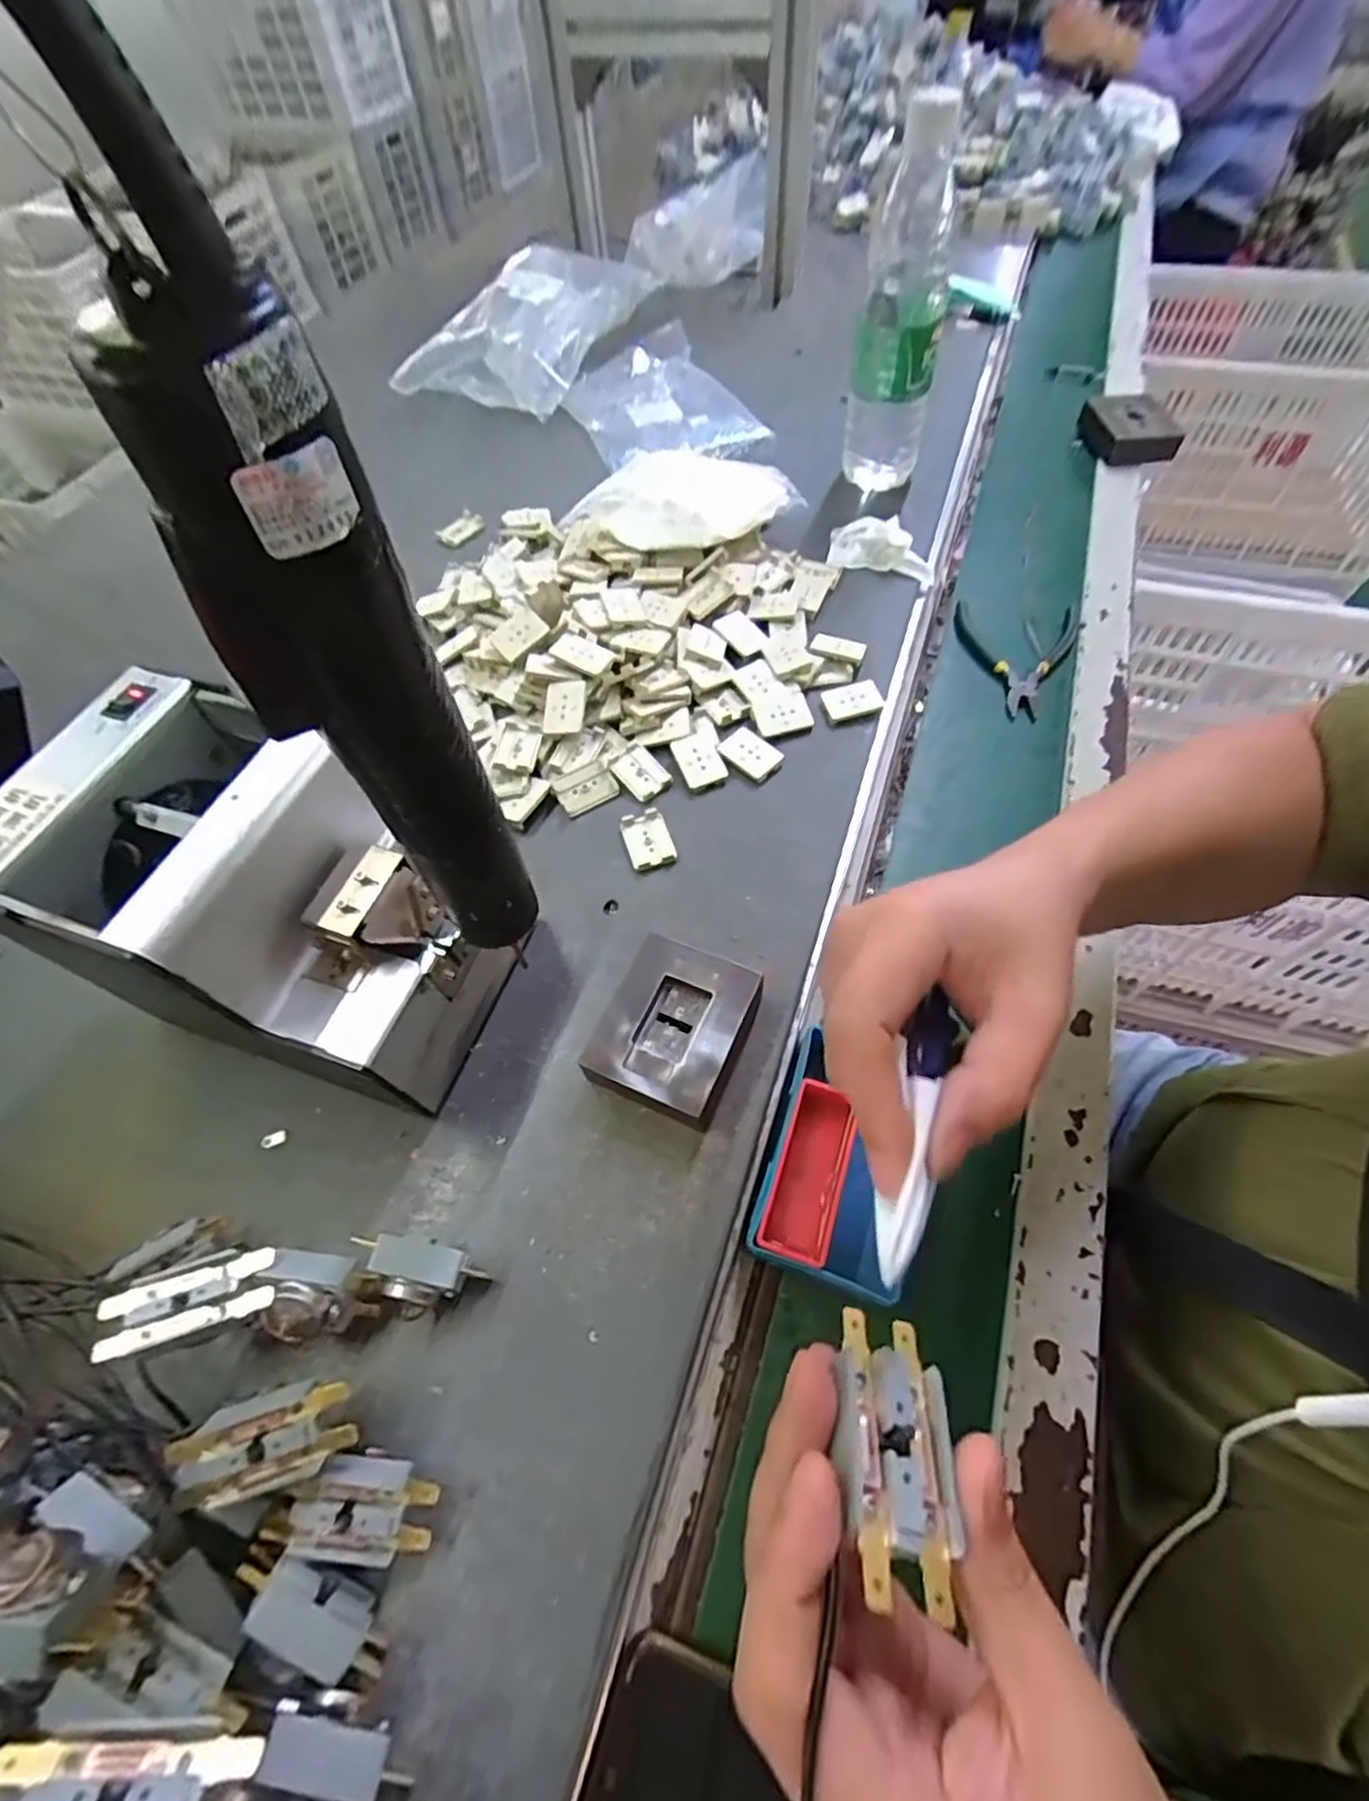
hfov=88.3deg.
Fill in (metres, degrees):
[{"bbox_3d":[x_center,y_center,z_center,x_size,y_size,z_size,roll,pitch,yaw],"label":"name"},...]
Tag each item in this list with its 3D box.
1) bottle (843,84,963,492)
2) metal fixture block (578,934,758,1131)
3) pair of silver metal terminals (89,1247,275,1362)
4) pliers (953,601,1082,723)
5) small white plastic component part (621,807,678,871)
[{"bbox_3d":[0.165,-0.437,0.538,0.062,0.227,0.060,11,59,10],"label":"bottle"},{"bbox_3d":[-0.005,0.065,0.359,0.068,0.027,0.082,20,61,15],"label":"metal fixture block"},{"bbox_3d":[-0.197,0.158,0.279,0.060,0.008,0.024,-12,61,-17],"label":"pair of silver metal terminals"},{"bbox_3d":[0.250,-0.199,0.556,0.094,0.013,0.128,26,63,17],"label":"pliers"},{"bbox_3d":[-0.023,-0.038,0.439,0.028,0.006,0.040,-15,59,-7],"label":"small white plastic component part"}]

